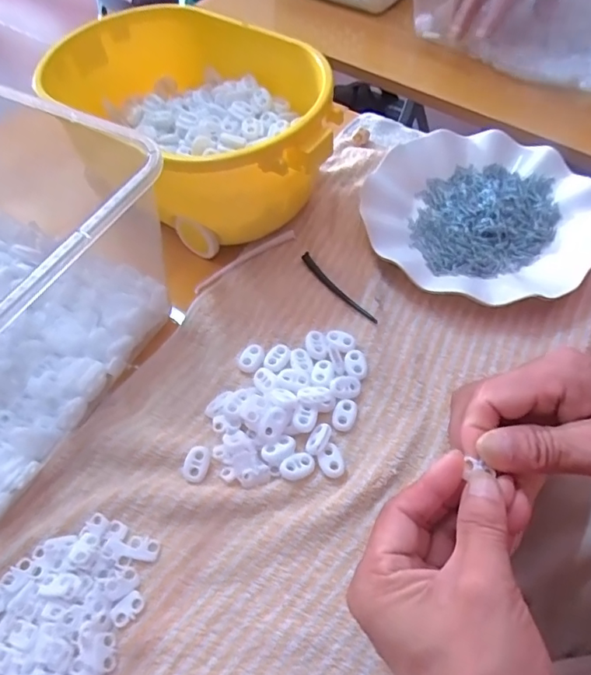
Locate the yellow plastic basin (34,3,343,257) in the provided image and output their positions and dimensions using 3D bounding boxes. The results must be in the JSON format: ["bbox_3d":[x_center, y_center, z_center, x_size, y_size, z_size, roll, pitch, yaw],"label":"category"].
[{"bbox_3d":[-0.081,-0.177,0.432,0.166,0.103,0.247,-38,64,-21],"label":"yellow plastic basin"}]

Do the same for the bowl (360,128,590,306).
[{"bbox_3d":[0.148,-0.105,0.419,0.175,0.028,0.181,-1,57,1],"label":"bowl"}]

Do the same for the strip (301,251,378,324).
[{"bbox_3d":[0.032,-0.038,0.394,0.008,0.005,0.084,-34,62,-19],"label":"strip"}]

